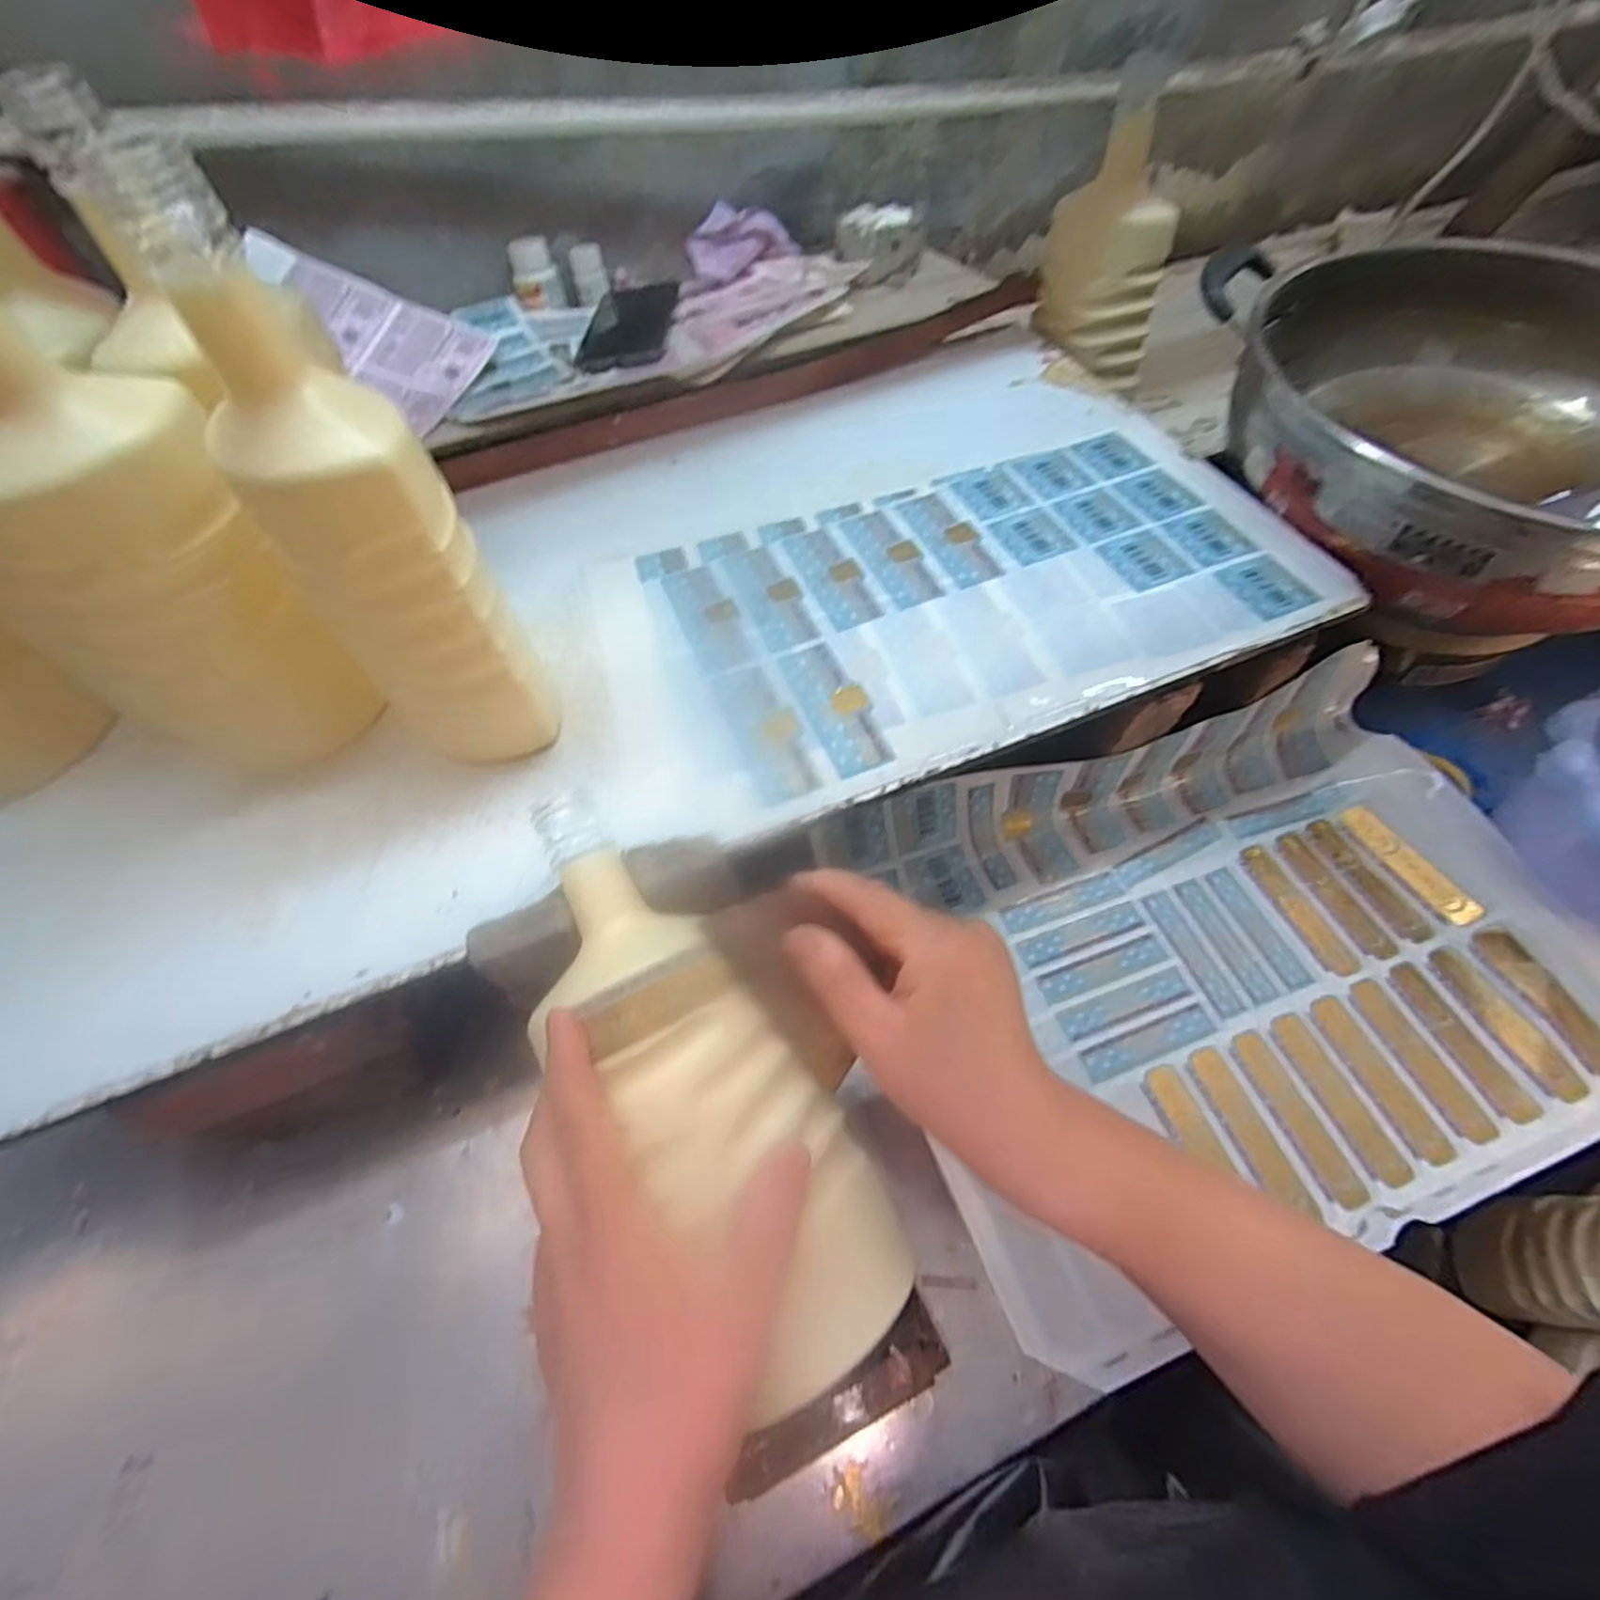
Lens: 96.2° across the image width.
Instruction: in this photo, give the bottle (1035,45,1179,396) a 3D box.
[{"bbox_3d":[0.246,-0.445,0.578,0.069,0.206,0.086,-17,39,-8],"label":"bottle"}]

